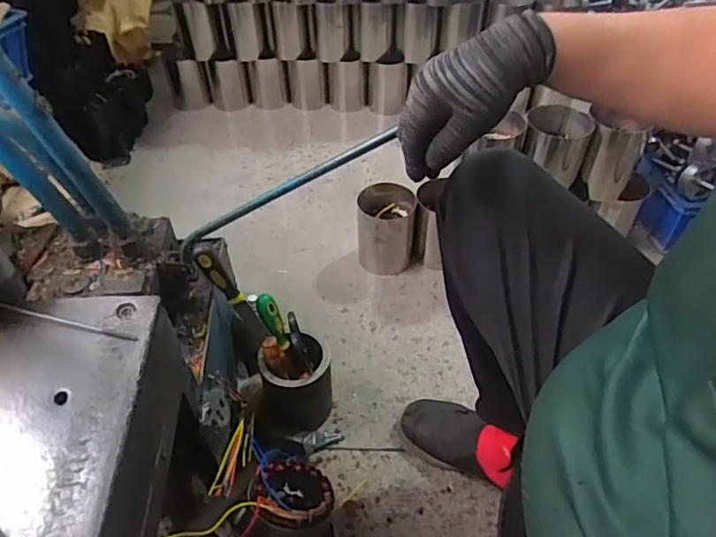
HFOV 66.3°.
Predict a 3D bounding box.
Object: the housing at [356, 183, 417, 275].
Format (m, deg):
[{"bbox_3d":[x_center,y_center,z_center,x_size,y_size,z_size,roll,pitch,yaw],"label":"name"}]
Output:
[{"bbox_3d":[0.059,-0.081,1.170,0.120,0.149,0.128,4,46,5],"label":"housing"}]

